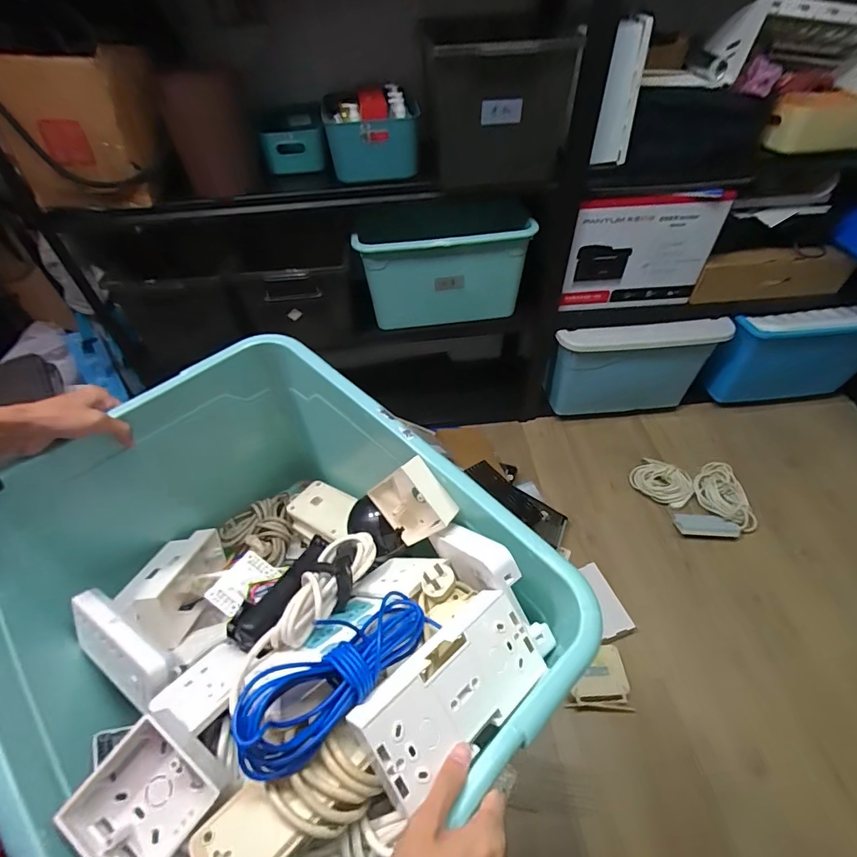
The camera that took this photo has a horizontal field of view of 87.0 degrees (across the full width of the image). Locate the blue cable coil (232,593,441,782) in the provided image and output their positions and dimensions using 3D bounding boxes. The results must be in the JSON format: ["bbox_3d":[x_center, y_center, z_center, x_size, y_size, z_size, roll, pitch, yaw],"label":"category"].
[{"bbox_3d":[-0.074,0.204,0.384,0.058,0.051,0.182,32,40,33],"label":"blue cable coil"}]

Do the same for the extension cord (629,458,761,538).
[{"bbox_3d":[1.000,0.241,1.692,0.330,0.069,0.358,-10,43,-7],"label":"extension cord"}]

